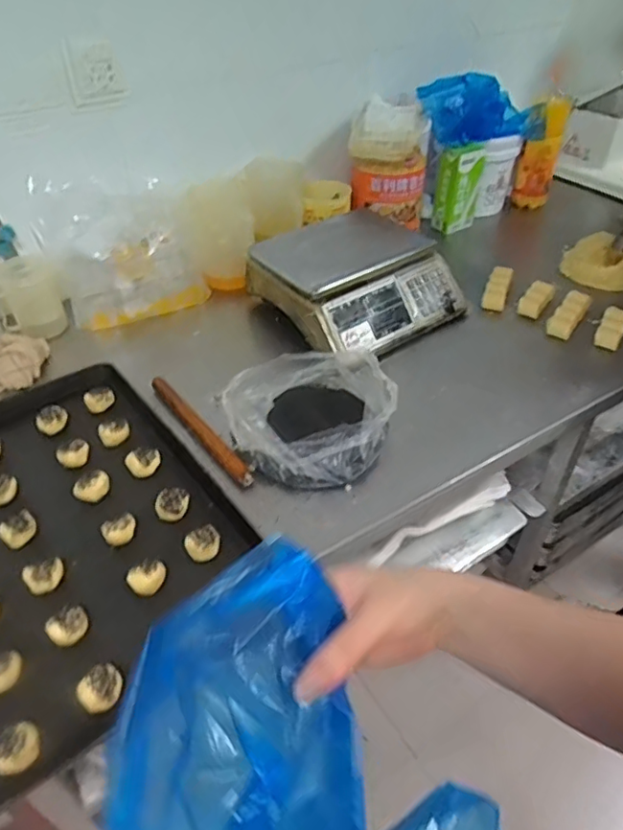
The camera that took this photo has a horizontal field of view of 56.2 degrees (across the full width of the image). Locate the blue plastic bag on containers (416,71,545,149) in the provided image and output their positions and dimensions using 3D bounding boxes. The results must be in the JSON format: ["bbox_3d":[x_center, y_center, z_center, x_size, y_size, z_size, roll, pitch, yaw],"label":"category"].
[{"bbox_3d":[0.415,-0.701,1.379,0.374,0.159,0.092,-3,39,-29],"label":"blue plastic bag on containers"}]

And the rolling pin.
[{"bbox_3d":[-0.181,0.020,0.935,0.024,0.024,0.291,-28,49,-28],"label":"rolling pin"}]

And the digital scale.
[{"bbox_3d":[0.092,-0.276,1.165,0.338,0.135,0.310,-24,47,-25],"label":"digital scale"}]

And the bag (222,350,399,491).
[{"bbox_3d":[-0.002,-0.008,0.914,0.239,0.084,0.237,15,44,16],"label":"bag"}]

